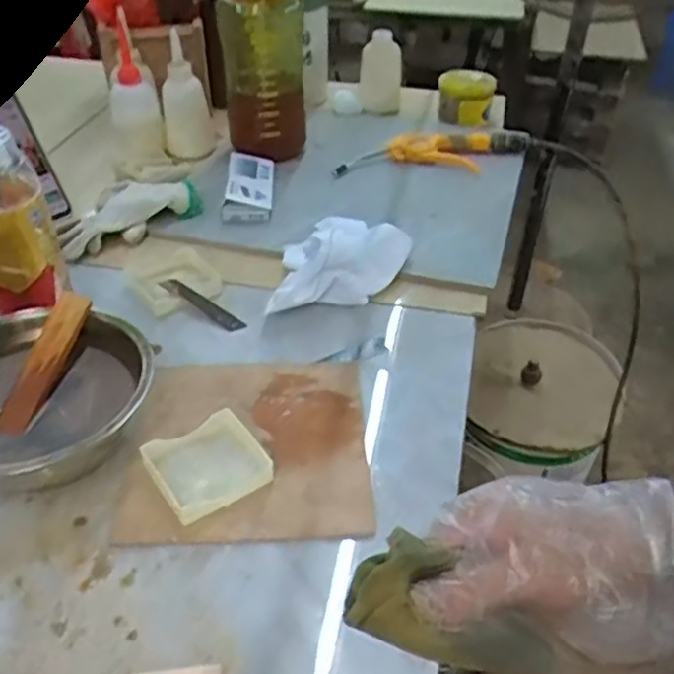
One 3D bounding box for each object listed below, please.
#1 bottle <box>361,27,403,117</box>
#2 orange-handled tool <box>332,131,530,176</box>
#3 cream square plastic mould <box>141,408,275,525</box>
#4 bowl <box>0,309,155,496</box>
[{"bbox_3d":[0.064,-0.387,1.031,0.061,0.105,0.051,2,39,3],"label":"bottle"},{"bbox_3d":[0.124,-0.243,0.916,0.262,0.024,0.097,-7,40,-9],"label":"orange-handled tool"},{"bbox_3d":[-0.092,0.093,0.516,0.077,0.020,0.072,-27,46,-29],"label":"cream square plastic mould"},{"bbox_3d":[-0.225,0.051,0.534,0.168,0.062,0.162,0,39,0],"label":"bowl"}]

